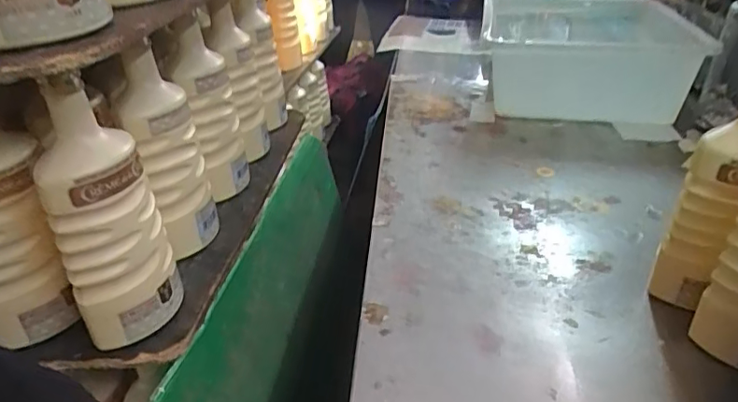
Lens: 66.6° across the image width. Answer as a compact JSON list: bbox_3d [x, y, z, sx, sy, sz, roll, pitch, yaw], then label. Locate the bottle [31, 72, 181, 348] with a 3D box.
[{"bbox_3d":[-0.218,0.016,0.468,0.071,0.218,0.071,-1,29,-1],"label":"bottle"}]

